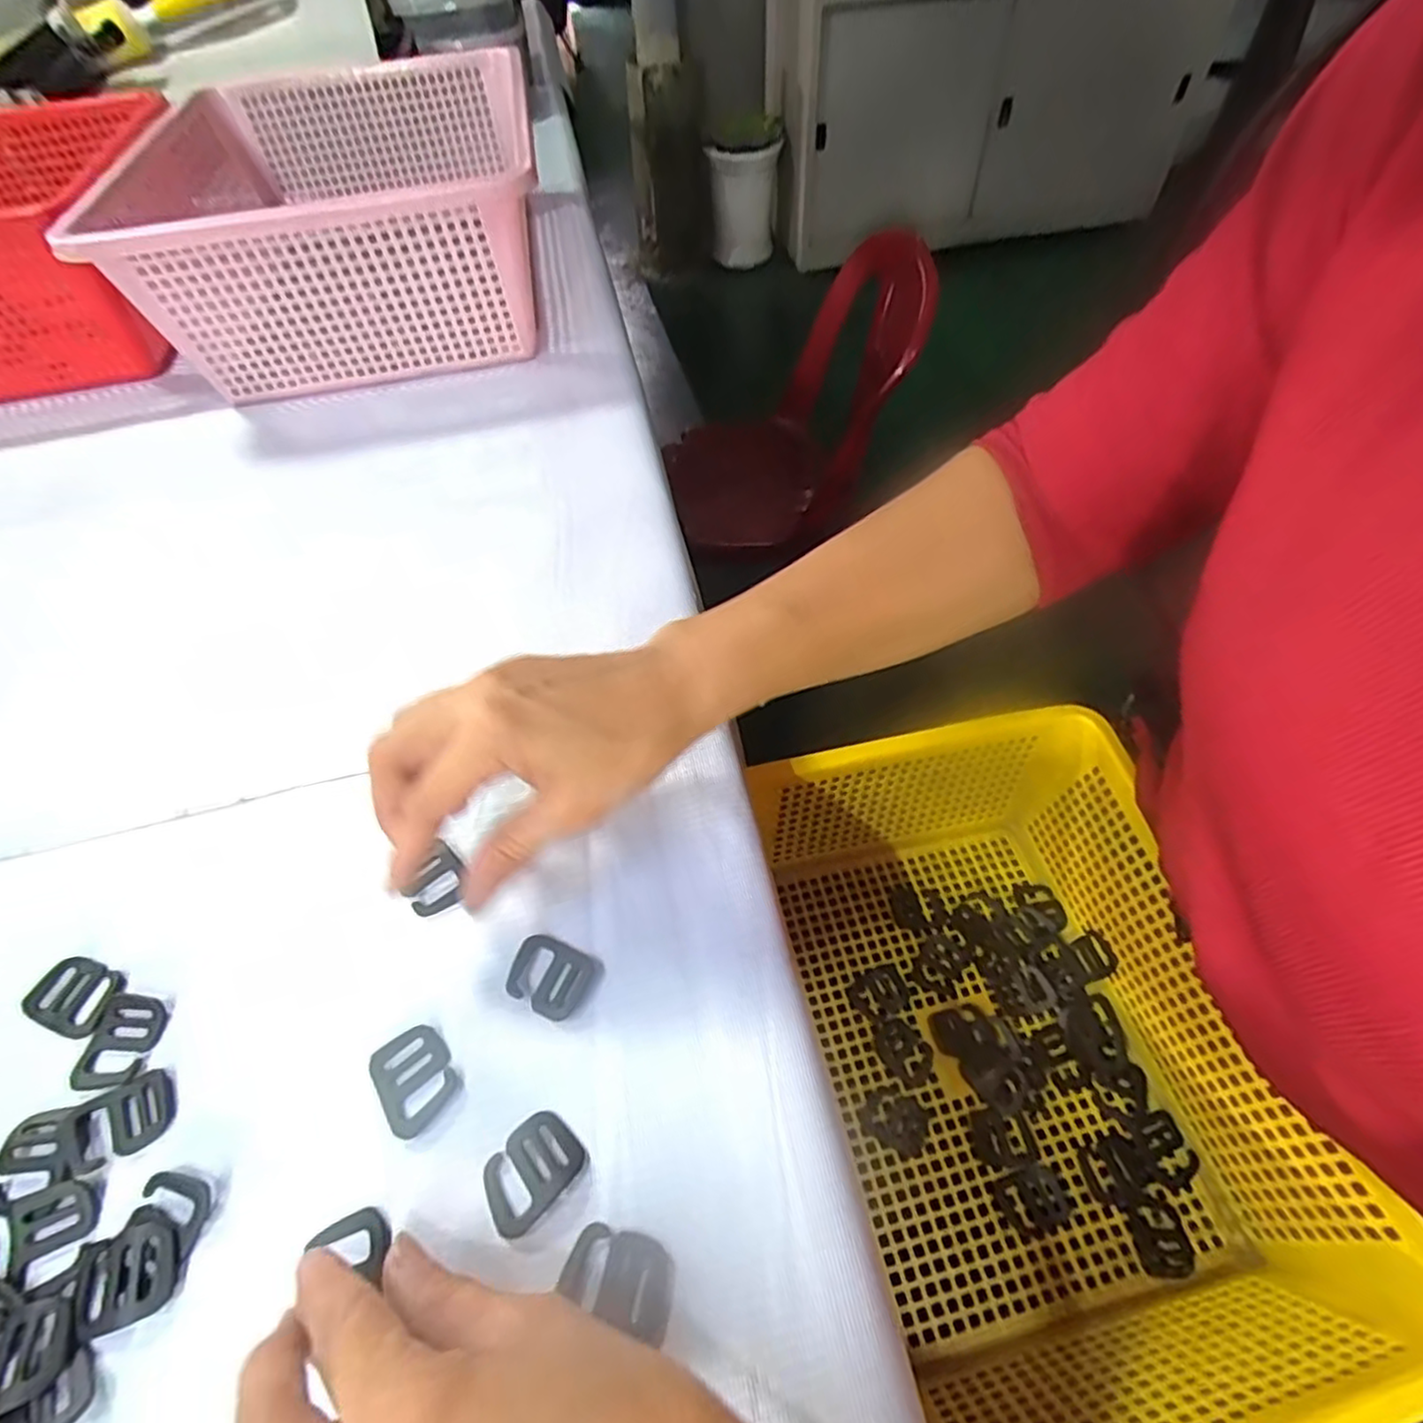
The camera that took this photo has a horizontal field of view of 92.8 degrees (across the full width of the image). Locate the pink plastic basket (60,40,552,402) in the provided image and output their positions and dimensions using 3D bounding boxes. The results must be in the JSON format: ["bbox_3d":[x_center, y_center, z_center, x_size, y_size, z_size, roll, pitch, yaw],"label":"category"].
[{"bbox_3d":[-0.292,-0.442,0.594,0.274,0.137,0.455,-9,54,-2],"label":"pink plastic basket"}]

